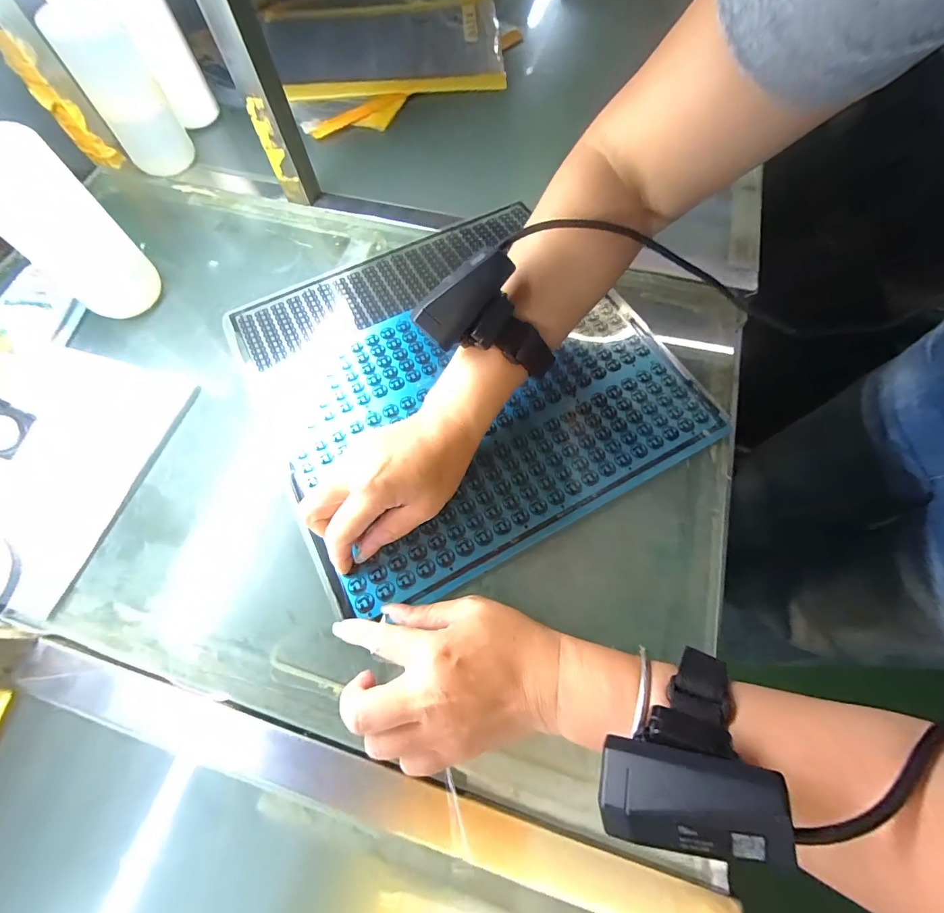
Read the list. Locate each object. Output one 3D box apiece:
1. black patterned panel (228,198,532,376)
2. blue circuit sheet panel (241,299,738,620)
[{"bbox_3d":[-0.082,-0.183,0.428,0.329,0.004,0.083,-27,69,-10],"label":"black patterned panel"},{"bbox_3d":[0.008,-0.048,0.368,0.343,0.006,0.251,-26,69,-10],"label":"blue circuit sheet panel"}]

